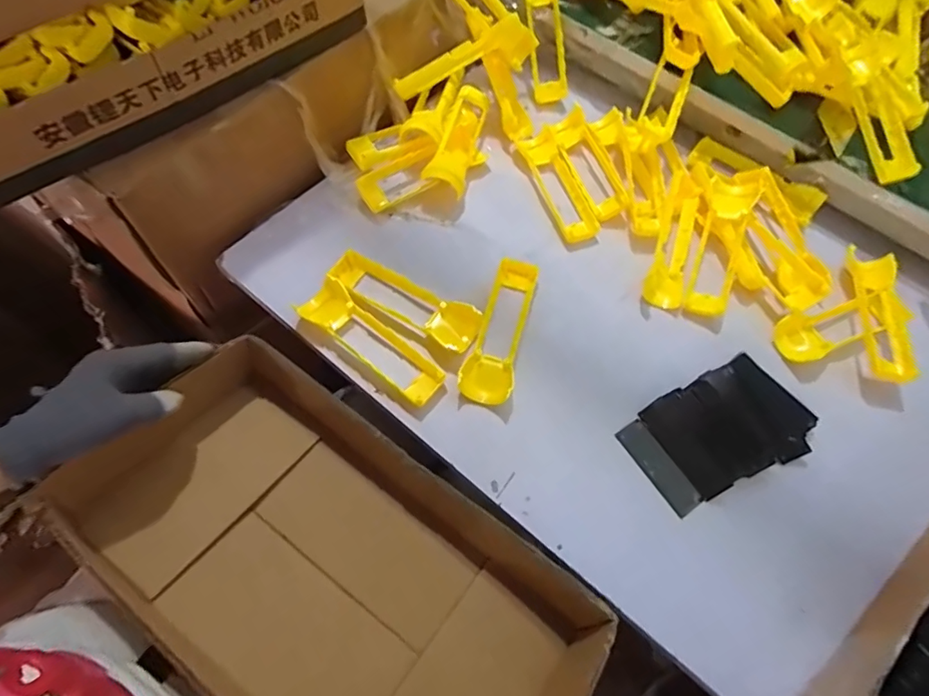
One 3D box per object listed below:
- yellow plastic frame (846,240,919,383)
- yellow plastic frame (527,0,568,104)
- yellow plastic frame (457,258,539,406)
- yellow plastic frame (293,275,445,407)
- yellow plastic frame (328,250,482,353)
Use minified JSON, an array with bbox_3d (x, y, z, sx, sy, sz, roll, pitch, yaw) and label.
[{"bbox_3d":[0.453,-0.035,0.550,0.049,0.030,0.168,13,63,1],"label":"yellow plastic frame"},{"bbox_3d":[0.105,-0.410,0.669,0.044,0.025,0.159,-12,107,-8],"label":"yellow plastic frame"},{"bbox_3d":[0.040,-0.020,0.520,0.051,0.023,0.164,19,63,4],"label":"yellow plastic frame"},{"bbox_3d":[-0.093,-0.004,0.504,0.160,0.019,0.048,40,66,14],"label":"yellow plastic frame"},{"bbox_3d":[-0.062,-0.049,0.528,0.162,0.024,0.055,24,63,7],"label":"yellow plastic frame"}]

